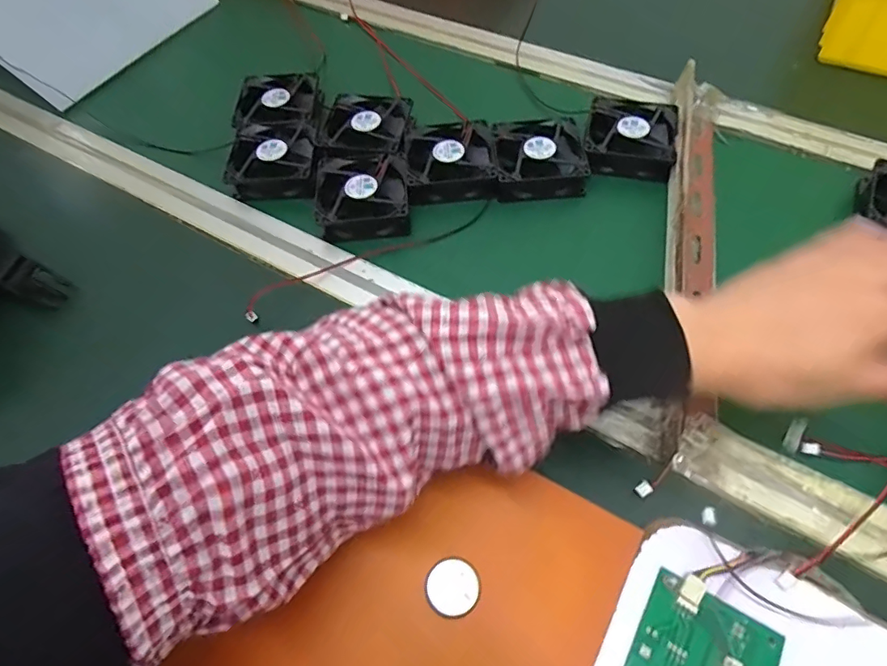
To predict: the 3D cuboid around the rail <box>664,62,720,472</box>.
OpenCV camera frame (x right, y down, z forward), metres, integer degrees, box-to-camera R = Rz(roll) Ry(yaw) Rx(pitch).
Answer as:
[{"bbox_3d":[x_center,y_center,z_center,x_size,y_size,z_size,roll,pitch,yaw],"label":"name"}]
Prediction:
[{"bbox_3d":[0.202,-0.082,0.412,0.039,0.032,0.379,13,56,7],"label":"rail"}]

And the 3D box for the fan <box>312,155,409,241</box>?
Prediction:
[{"bbox_3d":[-0.070,-0.125,0.460,0.082,0.023,0.078,1,56,-1],"label":"fan"}]

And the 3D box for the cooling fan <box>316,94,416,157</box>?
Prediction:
[{"bbox_3d":[-0.075,-0.201,0.505,0.084,0.024,0.093,6,56,2],"label":"cooling fan"}]

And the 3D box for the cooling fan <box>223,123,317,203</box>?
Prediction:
[{"bbox_3d":[-0.160,-0.173,0.493,0.078,0.032,0.092,0,56,-2],"label":"cooling fan"}]

